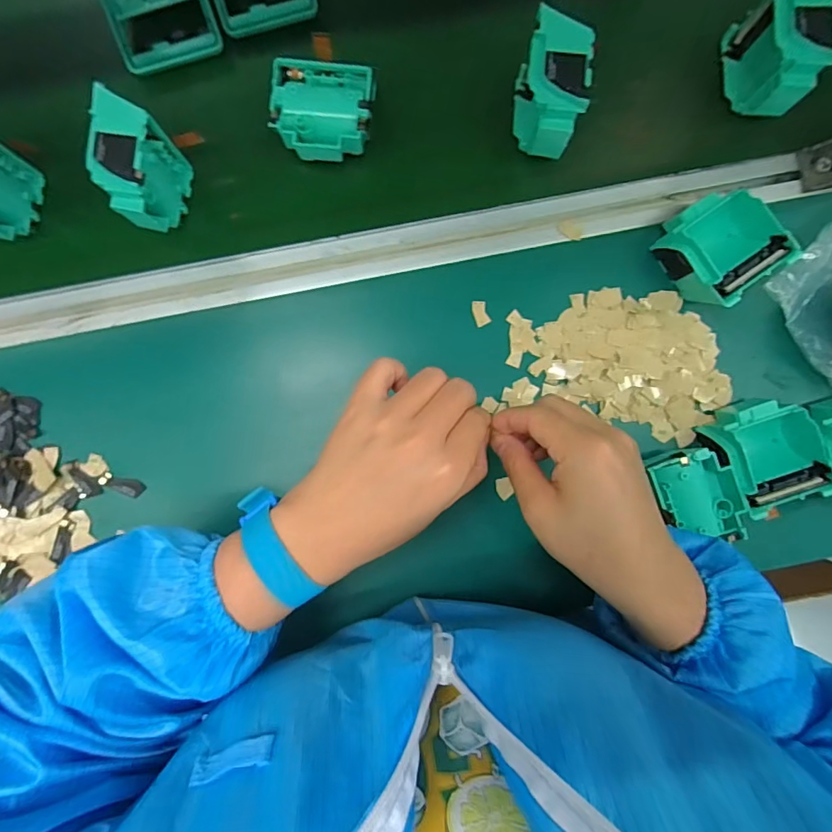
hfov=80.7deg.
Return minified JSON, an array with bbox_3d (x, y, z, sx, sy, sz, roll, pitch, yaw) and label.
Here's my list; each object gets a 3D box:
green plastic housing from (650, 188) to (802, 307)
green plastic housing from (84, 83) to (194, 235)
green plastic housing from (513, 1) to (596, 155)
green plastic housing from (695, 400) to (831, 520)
[{"bbox_3d":[0.237,-0.132,0.383,0.071,0.040,0.077,-34,91,-1],"label":"green plastic housing"},{"bbox_3d":[-0.206,-0.182,0.369,0.038,0.078,0.073,8,90,-1],"label":"green plastic housing"},{"bbox_3d":[0.100,-0.243,0.375,0.048,0.073,0.075,12,90,-1],"label":"green plastic housing"},{"bbox_3d":[0.270,0.032,0.380,0.074,0.033,0.084,-18,90,-1],"label":"green plastic housing"}]

